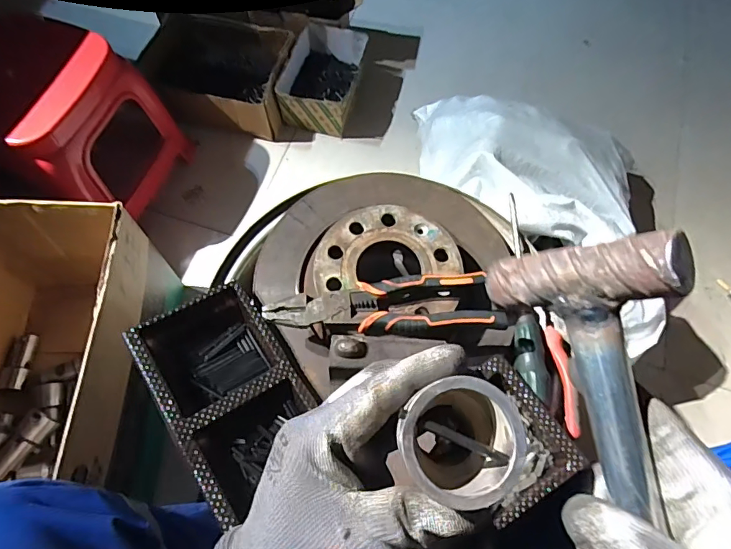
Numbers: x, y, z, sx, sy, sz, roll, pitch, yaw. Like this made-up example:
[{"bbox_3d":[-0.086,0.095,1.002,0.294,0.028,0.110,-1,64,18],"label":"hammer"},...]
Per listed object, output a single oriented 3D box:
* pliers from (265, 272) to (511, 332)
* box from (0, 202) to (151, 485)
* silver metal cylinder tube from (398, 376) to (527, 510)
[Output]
[{"bbox_3d":[0.017,0.028,0.443,0.212,0.023,0.053,0,66,-2],"label":"pliers"},{"bbox_3d":[-0.438,0.128,0.635,0.263,0.248,0.387,4,66,0],"label":"box"},{"bbox_3d":[0.039,0.071,0.199,0.047,0.035,0.046,1,66,-1],"label":"silver metal cylinder tube"}]

